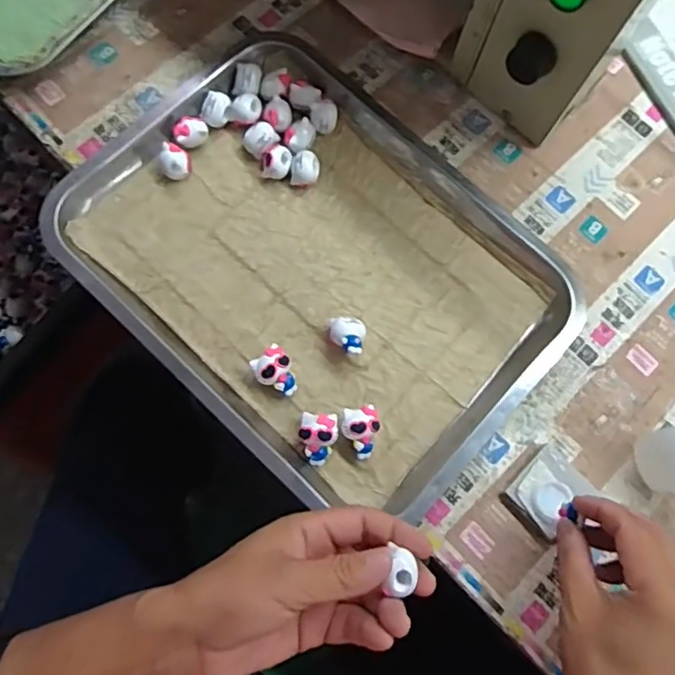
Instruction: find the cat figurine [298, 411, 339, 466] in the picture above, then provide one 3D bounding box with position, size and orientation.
[{"bbox_3d":[-0.013,0.071,0.419,0.026,0.020,0.034,5,75,-3],"label":"cat figurine"}]

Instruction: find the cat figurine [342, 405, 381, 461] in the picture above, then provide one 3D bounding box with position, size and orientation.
[{"bbox_3d":[0.017,0.067,0.424,0.025,0.026,0.035,-9,77,-7],"label":"cat figurine"}]

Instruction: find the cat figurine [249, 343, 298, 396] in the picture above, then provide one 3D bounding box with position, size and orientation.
[{"bbox_3d":[-0.043,0.026,0.425,0.025,0.023,0.034,-36,81,-12],"label":"cat figurine"}]

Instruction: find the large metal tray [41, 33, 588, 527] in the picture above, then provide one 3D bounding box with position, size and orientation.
[{"bbox_3d":[-0.013,-0.059,0.454,0.355,0.030,0.265,42,77,6],"label":"large metal tray"}]

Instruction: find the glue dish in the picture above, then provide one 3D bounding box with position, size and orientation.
[{"bbox_3d":[0.151,0.110,0.431,0.053,0.019,0.047,-43,83,-13],"label":"glue dish"}]

